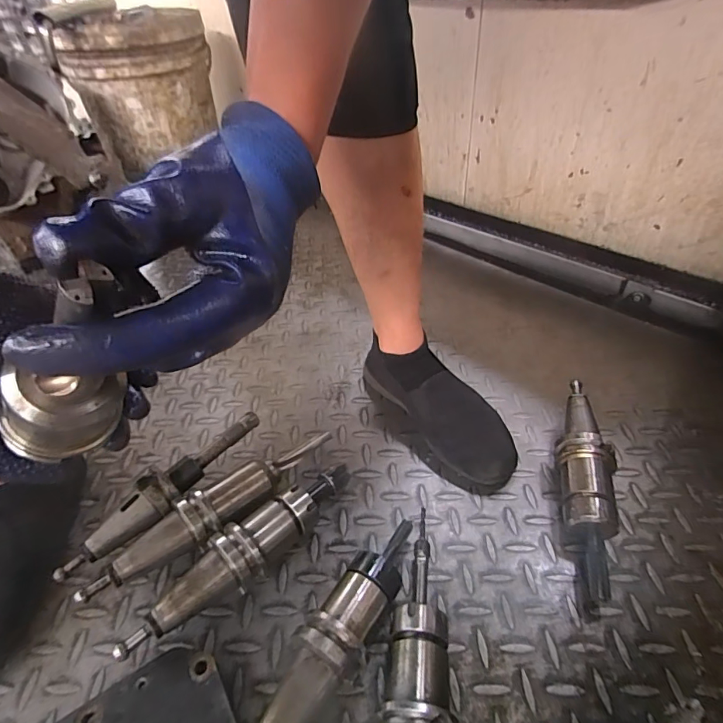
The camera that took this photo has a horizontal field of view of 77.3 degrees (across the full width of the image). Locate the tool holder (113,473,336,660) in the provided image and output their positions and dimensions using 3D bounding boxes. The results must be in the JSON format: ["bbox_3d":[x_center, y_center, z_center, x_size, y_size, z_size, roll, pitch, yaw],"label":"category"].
[{"bbox_3d":[-0.108,0.186,0.437,0.246,0.060,0.057,-34,52,-30],"label":"tool holder"}]

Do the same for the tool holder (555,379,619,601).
[{"bbox_3d":[0.242,0.122,0.495,0.051,0.056,0.256,10,44,13],"label":"tool holder"}]

